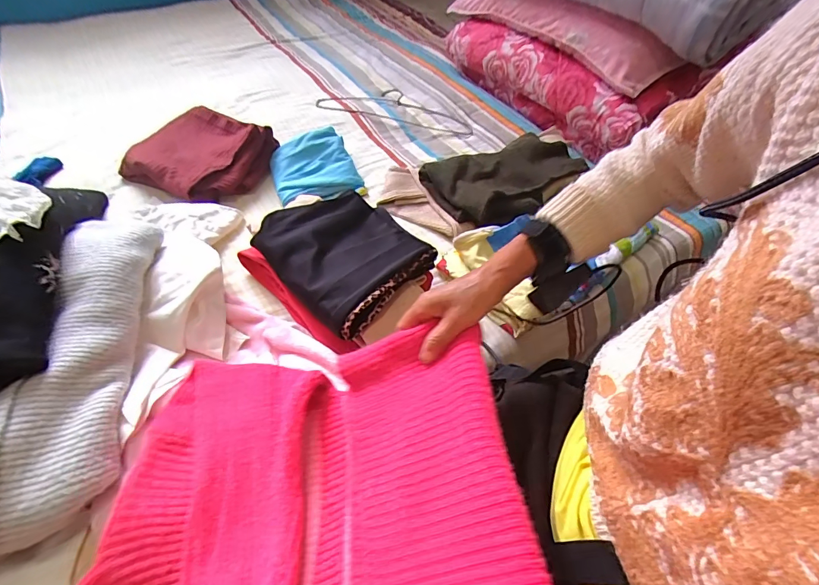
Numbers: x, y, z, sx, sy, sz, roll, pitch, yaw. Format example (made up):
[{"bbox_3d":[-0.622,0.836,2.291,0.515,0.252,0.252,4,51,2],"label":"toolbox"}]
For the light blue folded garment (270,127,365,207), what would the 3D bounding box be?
[{"bbox_3d":[-0.188,-0.248,0.794,0.159,0.058,0.157,-17,53,-17],"label":"light blue folded garment"}]

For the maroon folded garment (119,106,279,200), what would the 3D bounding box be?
[{"bbox_3d":[-0.399,-0.273,0.779,0.232,0.073,0.213,2,50,-2],"label":"maroon folded garment"}]

